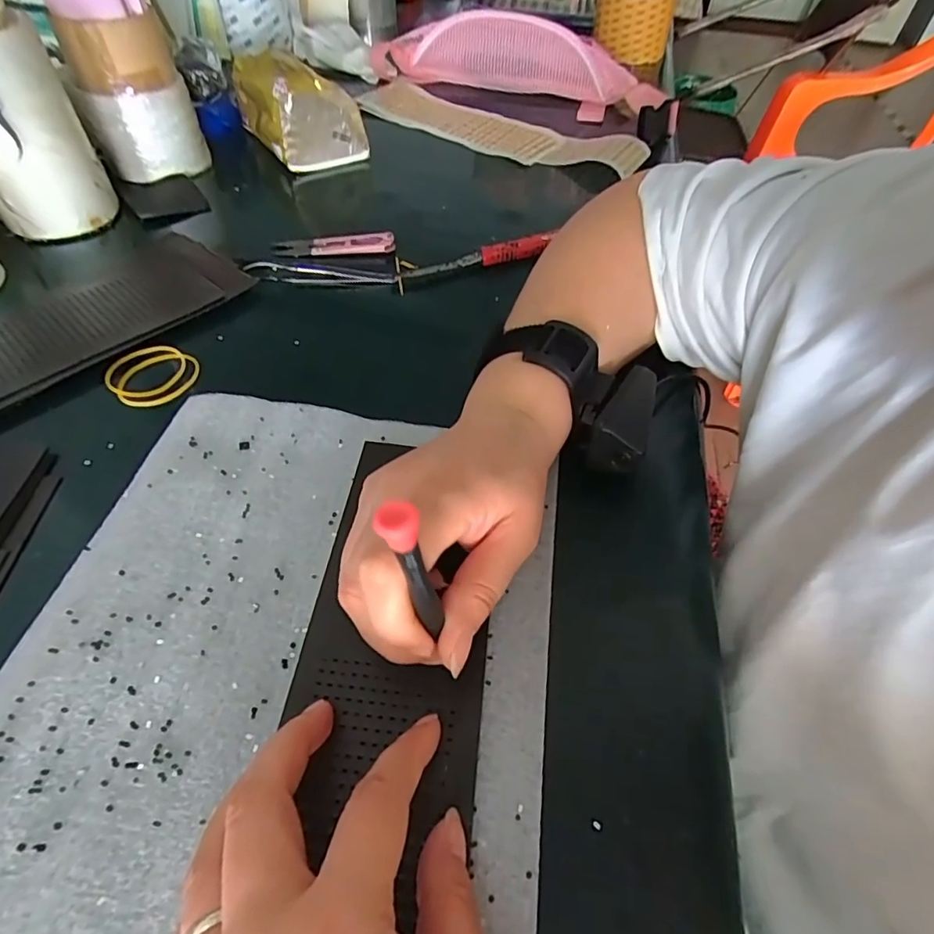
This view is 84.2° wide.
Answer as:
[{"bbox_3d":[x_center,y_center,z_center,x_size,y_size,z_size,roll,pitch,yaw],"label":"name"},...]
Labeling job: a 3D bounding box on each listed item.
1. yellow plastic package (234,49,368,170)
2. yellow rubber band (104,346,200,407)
[{"bbox_3d":[-0.180,-0.384,0.547,0.092,0.074,0.143,-24,57,-19],"label":"yellow plastic package"},{"bbox_3d":[-0.208,-0.060,0.346,0.053,0.009,0.051,3,57,-4],"label":"yellow rubber band"}]

